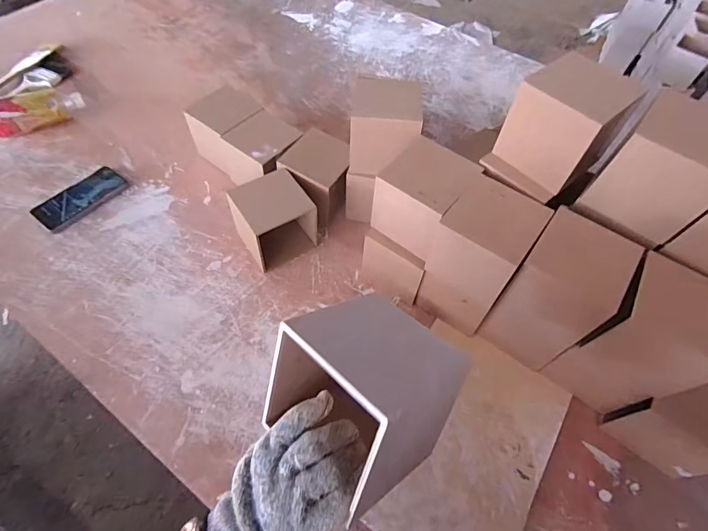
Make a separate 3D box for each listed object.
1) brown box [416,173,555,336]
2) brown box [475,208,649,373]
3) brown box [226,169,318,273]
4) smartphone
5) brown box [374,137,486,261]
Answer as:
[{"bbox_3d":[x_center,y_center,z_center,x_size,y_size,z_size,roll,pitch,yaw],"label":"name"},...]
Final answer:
[{"bbox_3d":[0.177,-0.002,0.592,0.109,0.218,0.112,34,62,17],"label":"brown box"},{"bbox_3d":[0.274,0.045,0.559,0.111,0.222,0.119,34,62,17],"label":"brown box"},{"bbox_3d":[-0.138,-0.076,0.692,0.115,0.115,0.116,-31,63,-21],"label":"brown box"},{"bbox_3d":[-0.521,-0.133,0.758,0.077,0.012,0.160,34,61,18],"label":"smartphone"},{"bbox_3d":[0.100,-0.100,0.584,0.108,0.098,0.126,34,62,17],"label":"brown box"}]

